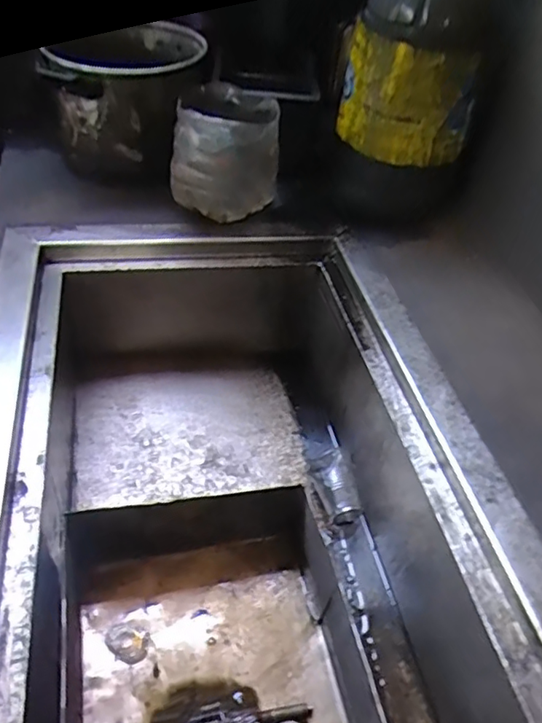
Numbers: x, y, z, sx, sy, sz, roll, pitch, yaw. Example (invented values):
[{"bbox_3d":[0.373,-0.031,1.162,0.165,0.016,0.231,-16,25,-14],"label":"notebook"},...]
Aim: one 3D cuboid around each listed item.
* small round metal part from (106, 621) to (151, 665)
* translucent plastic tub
[{"bbox_3d":[-0.156,0.307,0.633,0.048,0.004,0.039,30,48,22],"label":"small round metal part"},{"bbox_3d":[-0.069,-0.317,0.899,0.154,0.167,0.166,4,44,-4],"label":"translucent plastic tub"}]

